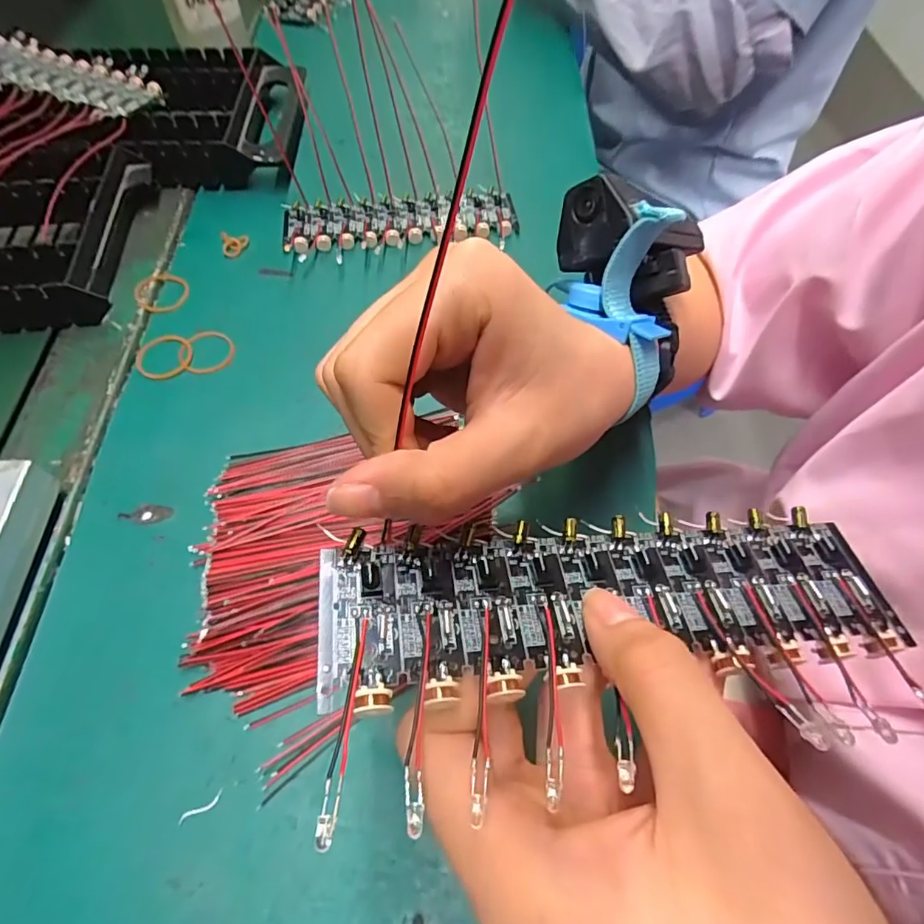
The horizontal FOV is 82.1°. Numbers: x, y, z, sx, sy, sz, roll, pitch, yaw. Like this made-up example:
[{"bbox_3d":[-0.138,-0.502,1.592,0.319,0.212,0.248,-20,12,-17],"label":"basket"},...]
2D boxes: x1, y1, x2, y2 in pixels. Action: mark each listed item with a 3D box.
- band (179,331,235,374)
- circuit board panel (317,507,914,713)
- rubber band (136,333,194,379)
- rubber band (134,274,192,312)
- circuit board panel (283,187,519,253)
[{"bbox_3d":[-0.154,-0.067,0.320,0.031,0.004,0.032,-12,61,-5],"label":"band"},{"bbox_3d":[0.045,0.037,0.147,0.161,0.010,0.043,-1,60,-12],"label":"circuit board panel"},{"bbox_3d":[-0.178,-0.063,0.318,0.034,0.004,0.032,4,66,1],"label":"rubber band"},{"bbox_3d":[-0.193,-0.110,0.343,0.032,0.005,0.034,-26,63,-13],"label":"rubber band"},{"bbox_3d":[-0.043,-0.172,0.378,0.162,0.011,0.047,-8,60,-3],"label":"circuit board panel"}]

